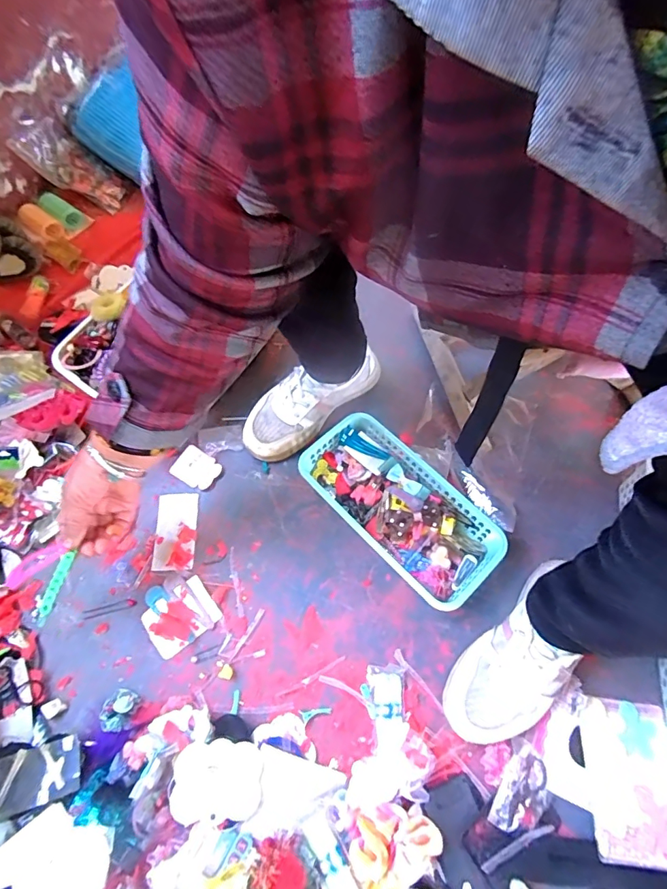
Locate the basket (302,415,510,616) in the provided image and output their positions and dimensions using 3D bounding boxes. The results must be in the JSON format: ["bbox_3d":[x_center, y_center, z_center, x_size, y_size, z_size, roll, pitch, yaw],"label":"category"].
[{"bbox_3d":[0.086,0.079,0.595,0.127,0.050,0.263,-39,69,-19],"label":"basket"}]

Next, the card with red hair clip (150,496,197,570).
[{"bbox_3d":[-0.209,0.112,0.596,0.053,0.007,0.103,-3,62,-3],"label":"card with red hair clip"}]

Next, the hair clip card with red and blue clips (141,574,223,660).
[{"bbox_3d":[-0.189,0.198,0.545,0.078,0.015,0.081,-35,68,-18],"label":"hair clip card with red and blue clips"}]

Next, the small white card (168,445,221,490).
[{"bbox_3d":[-0.193,0.033,0.637,0.062,0.006,0.050,30,72,11],"label":"small white card"}]

